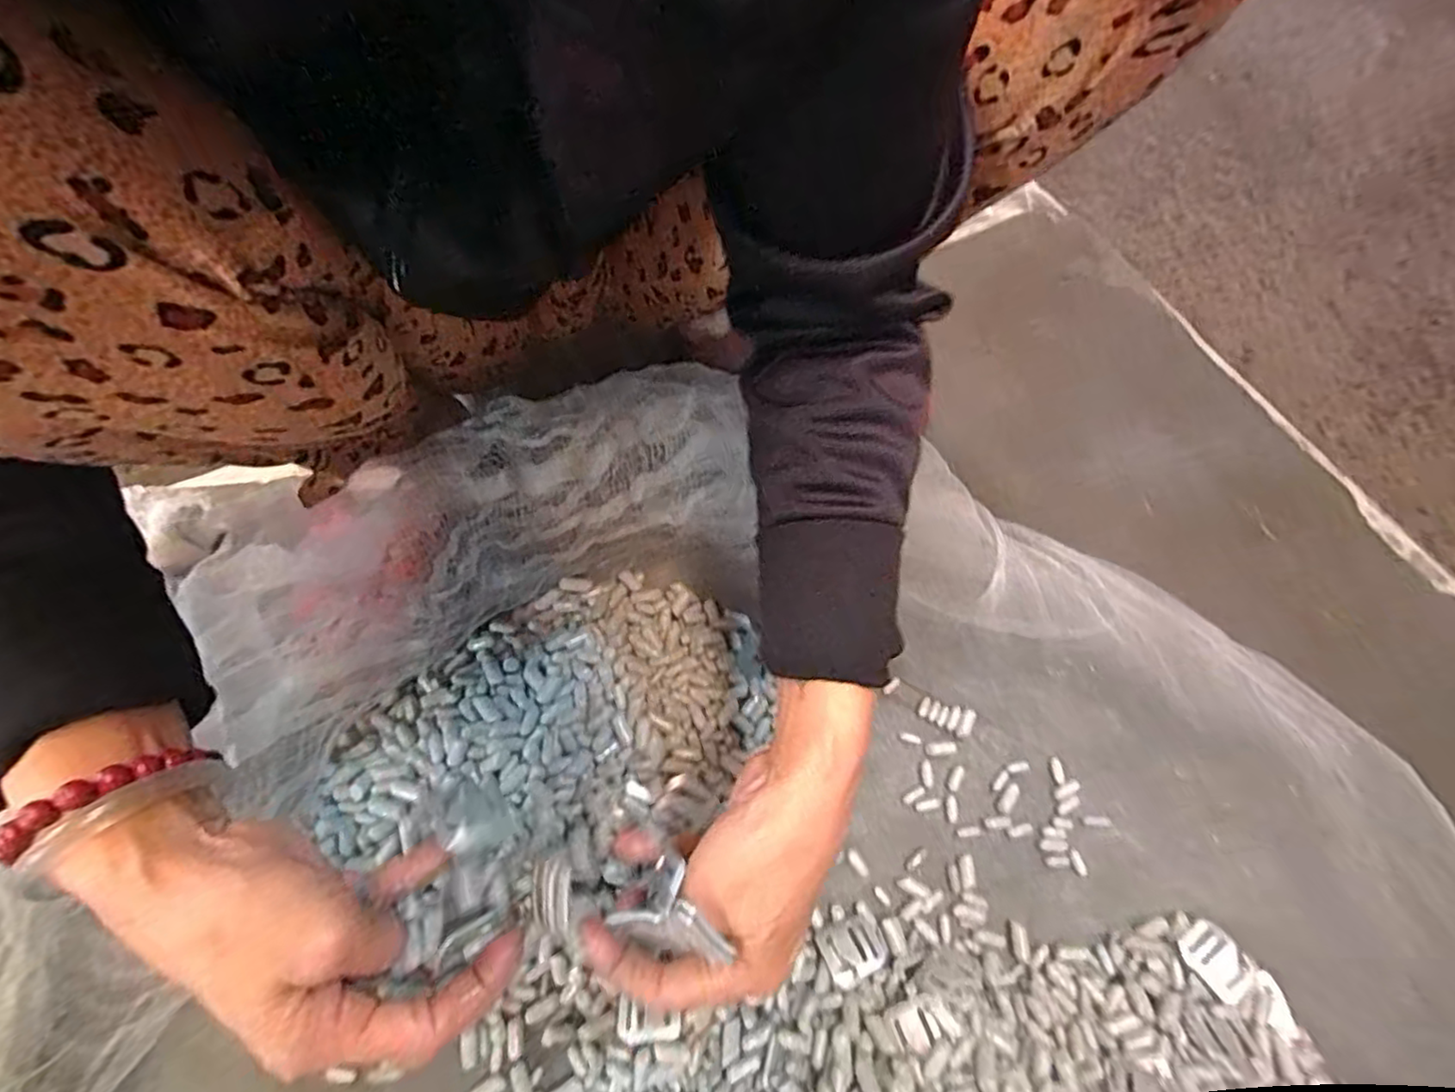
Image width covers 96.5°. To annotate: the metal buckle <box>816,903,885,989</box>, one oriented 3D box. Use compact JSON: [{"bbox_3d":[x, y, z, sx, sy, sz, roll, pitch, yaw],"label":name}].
[{"bbox_3d":[0.073,0.233,0.379,0.037,0.008,0.034,-20,45,-8],"label":"metal buckle"}]

